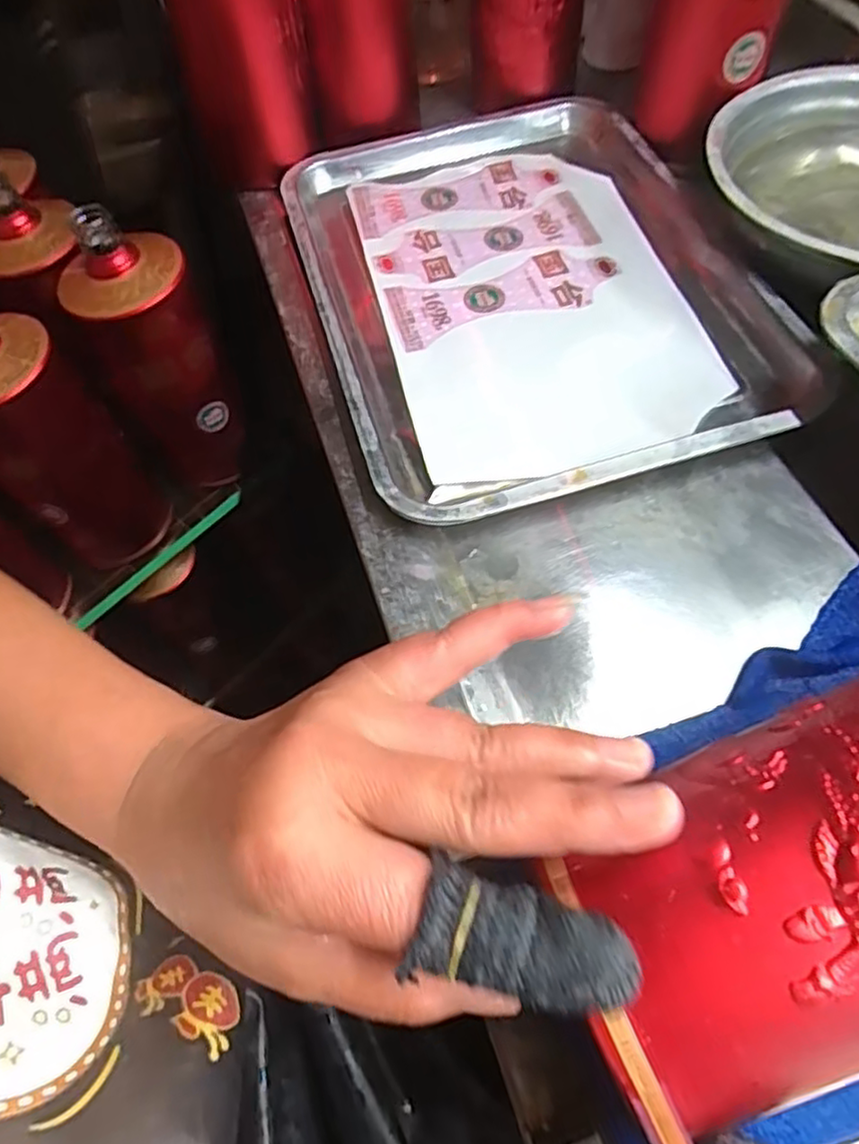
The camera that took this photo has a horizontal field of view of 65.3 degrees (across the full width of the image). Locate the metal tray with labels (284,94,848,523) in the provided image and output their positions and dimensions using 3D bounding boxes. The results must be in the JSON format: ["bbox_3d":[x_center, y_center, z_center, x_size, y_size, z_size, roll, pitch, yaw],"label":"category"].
[{"bbox_3d":[0.058,-0.189,0.425,0.256,0.027,0.338,-17,61,-3],"label":"metal tray with labels"}]

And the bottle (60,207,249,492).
[{"bbox_3d":[-0.188,-0.152,0.477,0.080,0.188,0.085,-28,62,-9],"label":"bottle"}]

